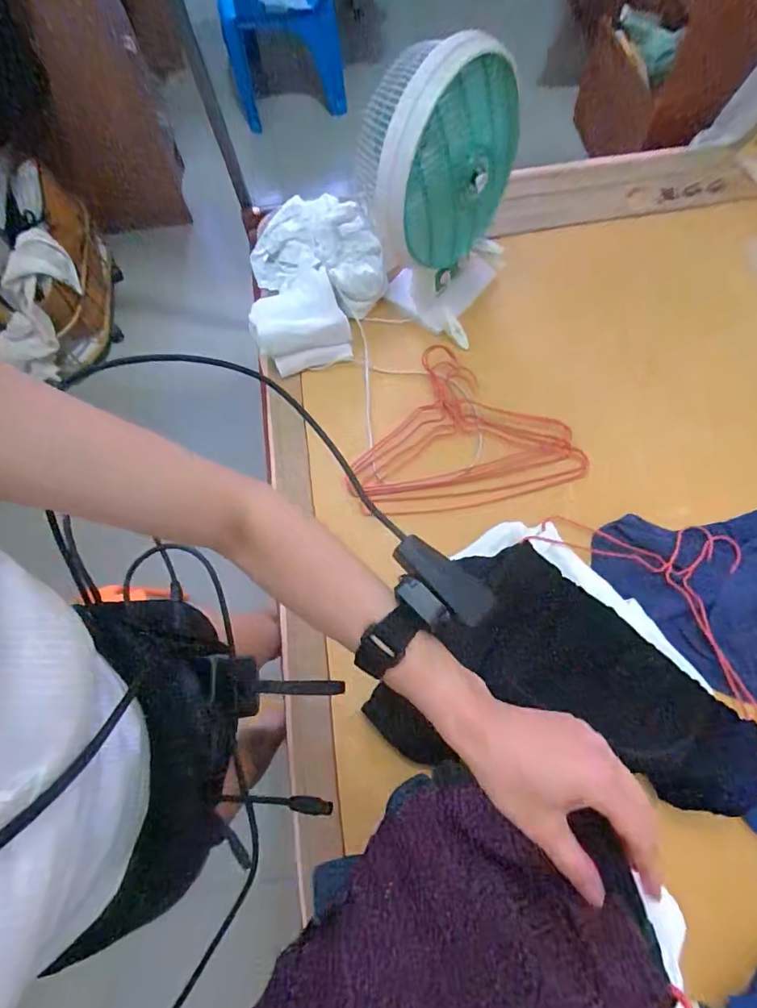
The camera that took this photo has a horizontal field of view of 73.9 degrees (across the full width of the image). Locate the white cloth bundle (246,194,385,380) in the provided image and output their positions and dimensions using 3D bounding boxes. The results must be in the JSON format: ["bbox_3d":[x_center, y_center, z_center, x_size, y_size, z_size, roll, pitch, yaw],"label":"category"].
[{"bbox_3d":[-0.119,-0.455,1.008,0.265,0.076,0.397,-8,69,0],"label":"white cloth bundle"}]

